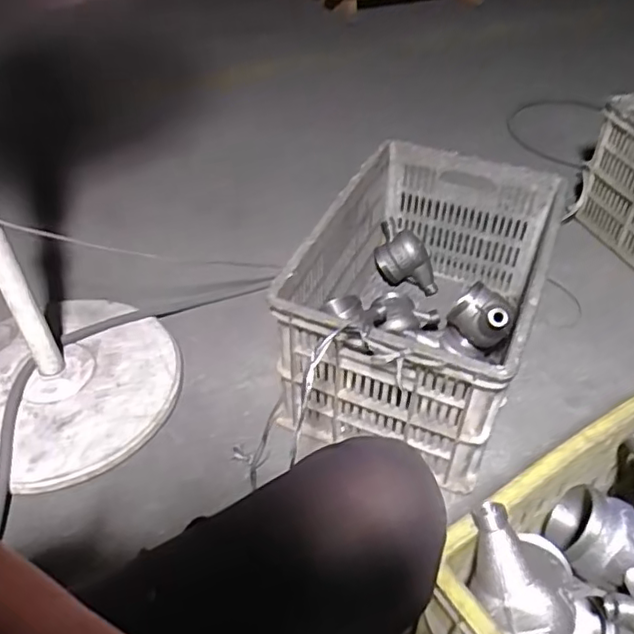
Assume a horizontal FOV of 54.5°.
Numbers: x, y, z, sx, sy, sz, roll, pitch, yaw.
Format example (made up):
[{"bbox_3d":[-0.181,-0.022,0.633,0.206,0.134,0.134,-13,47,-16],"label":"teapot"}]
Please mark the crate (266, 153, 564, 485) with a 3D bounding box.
[{"bbox_3d":[0.165,-0.028,0.960,0.310,0.252,0.458,17,47,17],"label":"crate"}]

